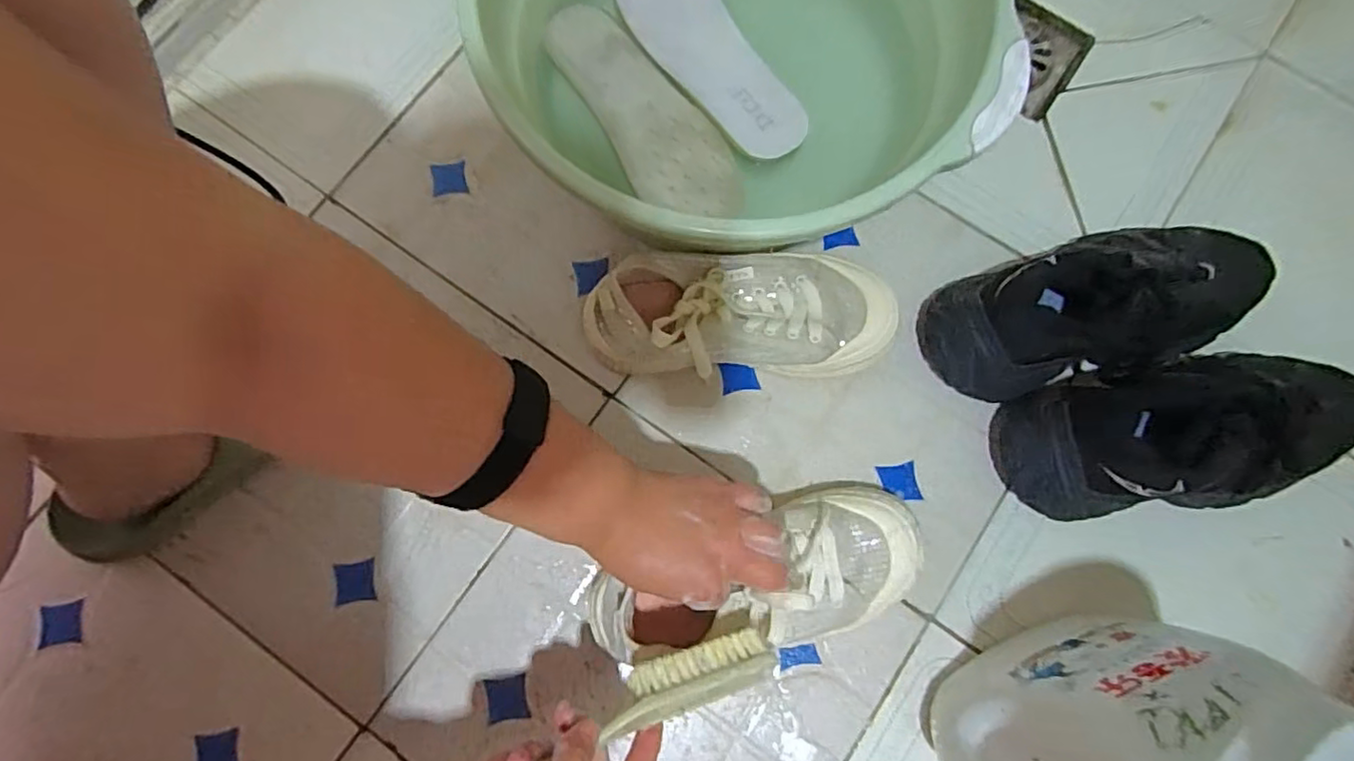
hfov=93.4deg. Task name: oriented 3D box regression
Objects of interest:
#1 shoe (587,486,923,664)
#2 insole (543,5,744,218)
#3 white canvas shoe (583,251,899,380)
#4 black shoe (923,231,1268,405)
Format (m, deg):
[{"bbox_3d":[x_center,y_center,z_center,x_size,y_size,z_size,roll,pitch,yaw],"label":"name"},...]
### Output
[{"bbox_3d":[0.057,0.141,0.442,0.233,0.103,0.097,-16,79,-4],"label":"shoe"},{"bbox_3d":[-0.026,-0.212,0.497,0.077,0.012,0.210,-30,84,-5],"label":"insole"},{"bbox_3d":[0.052,-0.050,0.497,0.229,0.069,0.092,-2,78,-2],"label":"white canvas shoe"},{"bbox_3d":[0.322,-0.054,0.484,0.254,0.098,0.093,-13,79,-4],"label":"black shoe"}]

